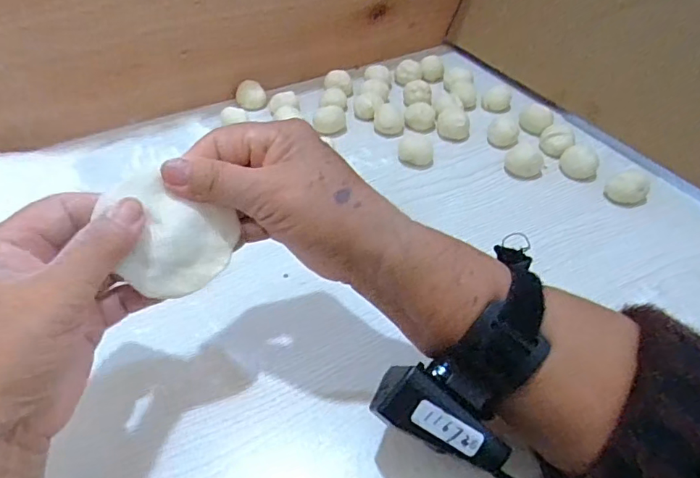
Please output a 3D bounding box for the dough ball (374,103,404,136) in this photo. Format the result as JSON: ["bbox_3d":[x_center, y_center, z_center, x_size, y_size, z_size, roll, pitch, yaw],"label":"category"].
[{"bbox_3d":[0.038,-0.117,0.506,0.028,0.020,0.026,1,48,-1],"label":"dough ball"}]

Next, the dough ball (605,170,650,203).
[{"bbox_3d":[0.241,-0.045,0.445,0.030,0.021,0.025,31,54,23],"label":"dough ball"}]

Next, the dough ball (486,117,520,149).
[{"bbox_3d":[0.148,-0.104,0.495,0.028,0.020,0.023,11,49,7],"label":"dough ball"}]

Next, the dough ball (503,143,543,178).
[{"bbox_3d":[0.159,-0.073,0.468,0.032,0.021,0.034,1,48,-1],"label":"dough ball"}]

